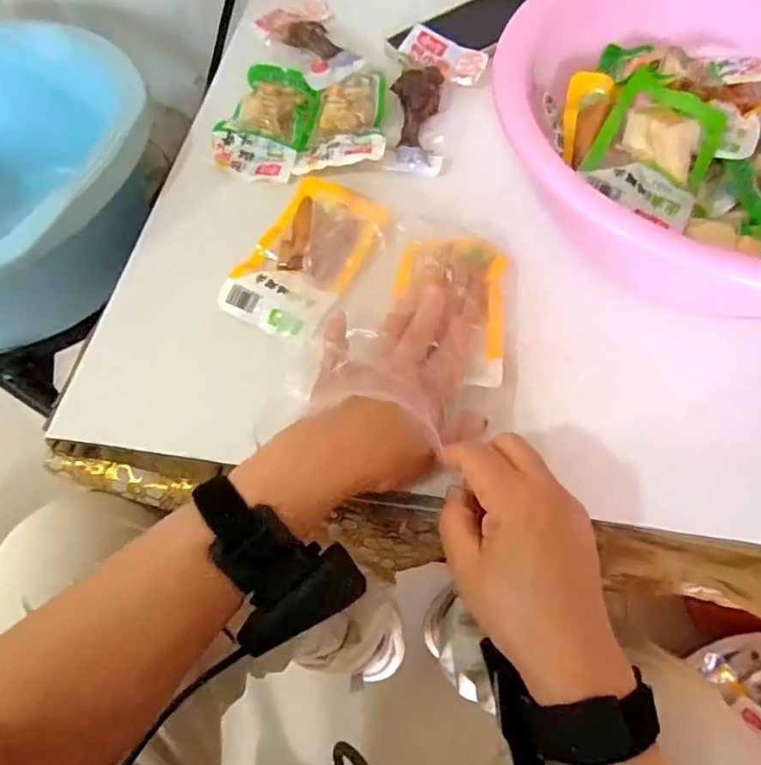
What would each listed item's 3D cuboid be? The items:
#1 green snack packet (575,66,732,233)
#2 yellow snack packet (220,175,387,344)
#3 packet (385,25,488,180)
[{"bbox_3d":[0.201,-0.172,0.406,0.079,0.016,0.129,25,66,16],"label":"green snack packet"},{"bbox_3d":[-0.059,-0.097,0.427,0.087,0.015,0.130,25,66,16],"label":"yellow snack packet"},{"bbox_3d":[0.042,-0.256,0.511,0.077,0.020,0.168,14,64,11],"label":"packet"}]

